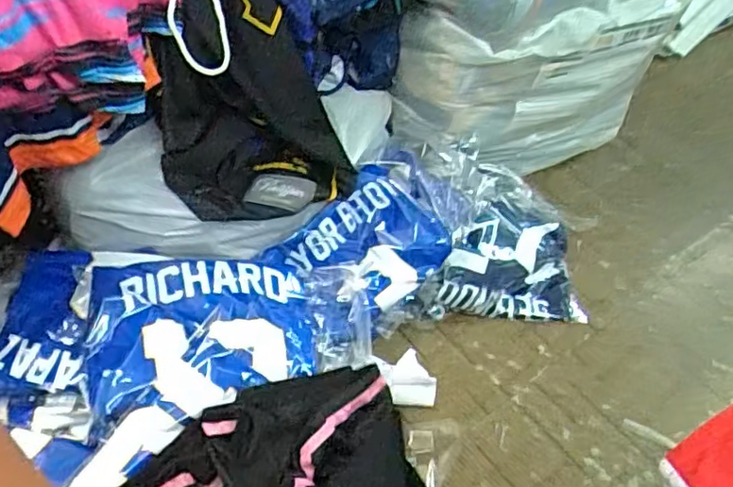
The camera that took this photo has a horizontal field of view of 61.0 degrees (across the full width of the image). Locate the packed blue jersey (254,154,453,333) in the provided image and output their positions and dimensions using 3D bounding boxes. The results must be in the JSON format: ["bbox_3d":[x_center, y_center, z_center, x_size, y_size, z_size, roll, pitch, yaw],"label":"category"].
[{"bbox_3d":[0.010,-0.002,0.870,0.169,0.096,0.237,36,55,25],"label":"packed blue jersey"}]

